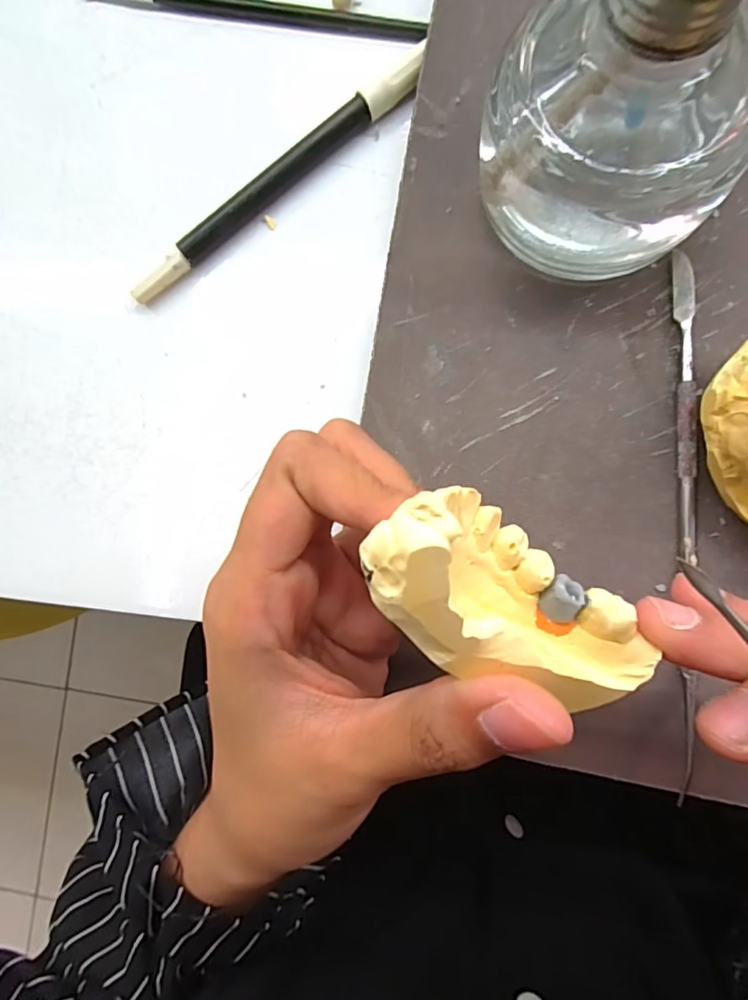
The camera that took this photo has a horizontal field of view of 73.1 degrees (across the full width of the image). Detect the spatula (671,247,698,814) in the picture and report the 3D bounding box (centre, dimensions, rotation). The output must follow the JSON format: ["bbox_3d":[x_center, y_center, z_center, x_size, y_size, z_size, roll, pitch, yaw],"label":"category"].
[{"bbox_3d":[0.101,0.006,0.162,0.005,0.005,0.171,0,87,8],"label":"spatula"}]

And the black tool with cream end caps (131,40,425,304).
[{"bbox_3d":[-0.036,-0.115,0.184,0.129,0.012,0.009,-35,83,4],"label":"black tool with cream end caps"}]

